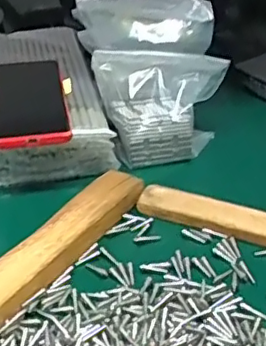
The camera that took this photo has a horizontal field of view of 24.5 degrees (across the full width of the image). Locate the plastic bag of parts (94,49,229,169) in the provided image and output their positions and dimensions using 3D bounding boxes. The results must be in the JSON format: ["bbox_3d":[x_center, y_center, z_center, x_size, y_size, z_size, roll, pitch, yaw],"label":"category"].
[{"bbox_3d":[0.031,-0.073,0.663,0.141,0.111,0.066,-1,33,-3],"label":"plastic bag of parts"}]

